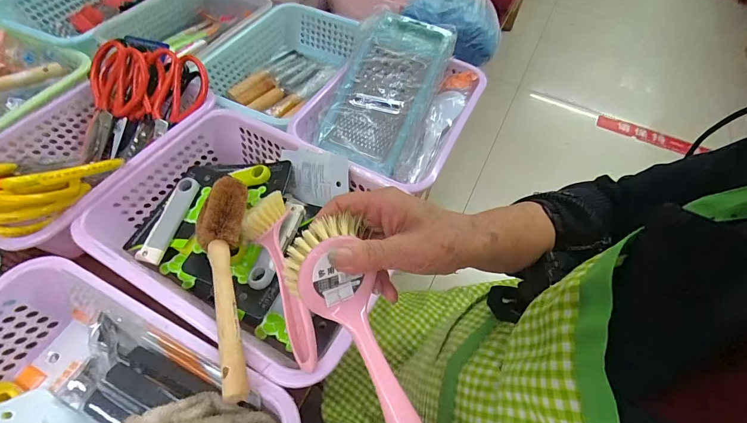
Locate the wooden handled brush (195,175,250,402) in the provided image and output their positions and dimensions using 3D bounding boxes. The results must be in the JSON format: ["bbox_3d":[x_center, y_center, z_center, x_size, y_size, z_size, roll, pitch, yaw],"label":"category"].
[{"bbox_3d":[-0.148,0.062,0.346,0.050,0.037,0.219,-8,56,-9],"label":"wooden handled brush"}]

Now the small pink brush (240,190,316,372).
[{"bbox_3d":[-0.102,0.064,0.378,0.057,0.037,0.211,-16,58,-14],"label":"small pink brush"}]

